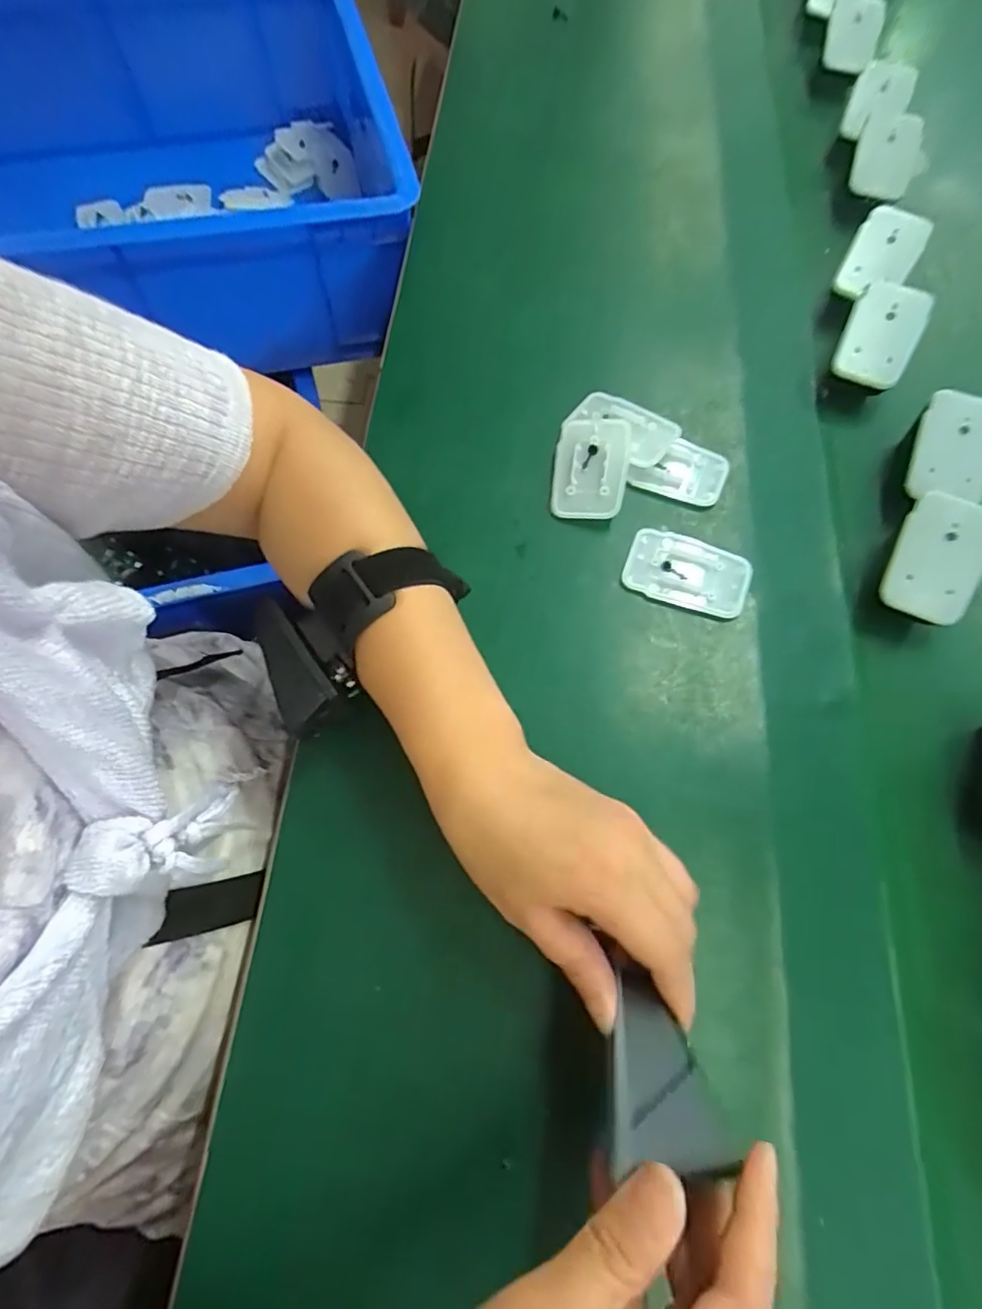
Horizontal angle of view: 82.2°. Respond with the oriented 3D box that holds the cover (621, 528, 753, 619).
[{"bbox_3d":[0.115,-0.049,0.330,0.069,0.007,0.044,20,70,8],"label":"cover"}]

